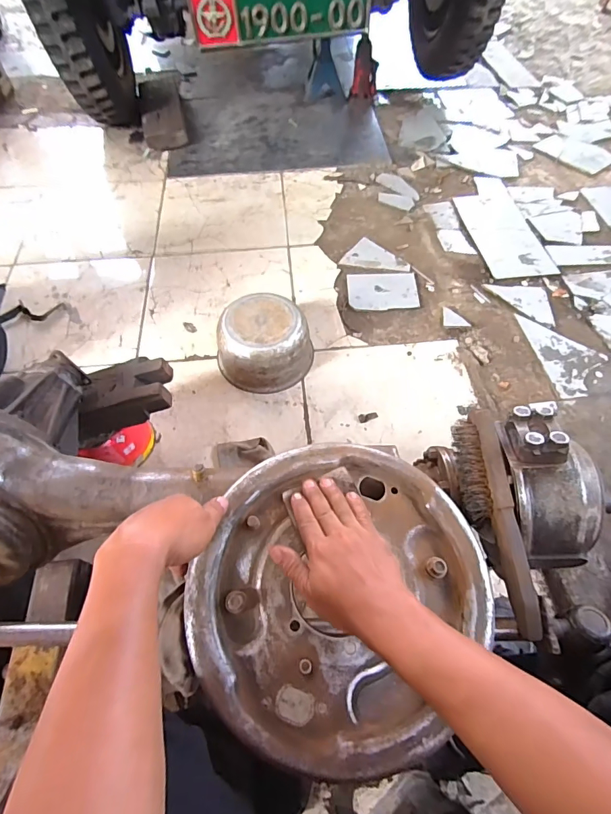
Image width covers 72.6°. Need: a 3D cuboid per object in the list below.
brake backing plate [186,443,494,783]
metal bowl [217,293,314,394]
[{"bbox_3d":[0.033,0.179,0.424,0.270,0.029,0.294,-1,60,1],"label":"brake backing plate"},{"bbox_3d":[-0.093,-0.148,0.975,0.194,0.124,0.195,-1,60,1],"label":"metal bowl"}]

